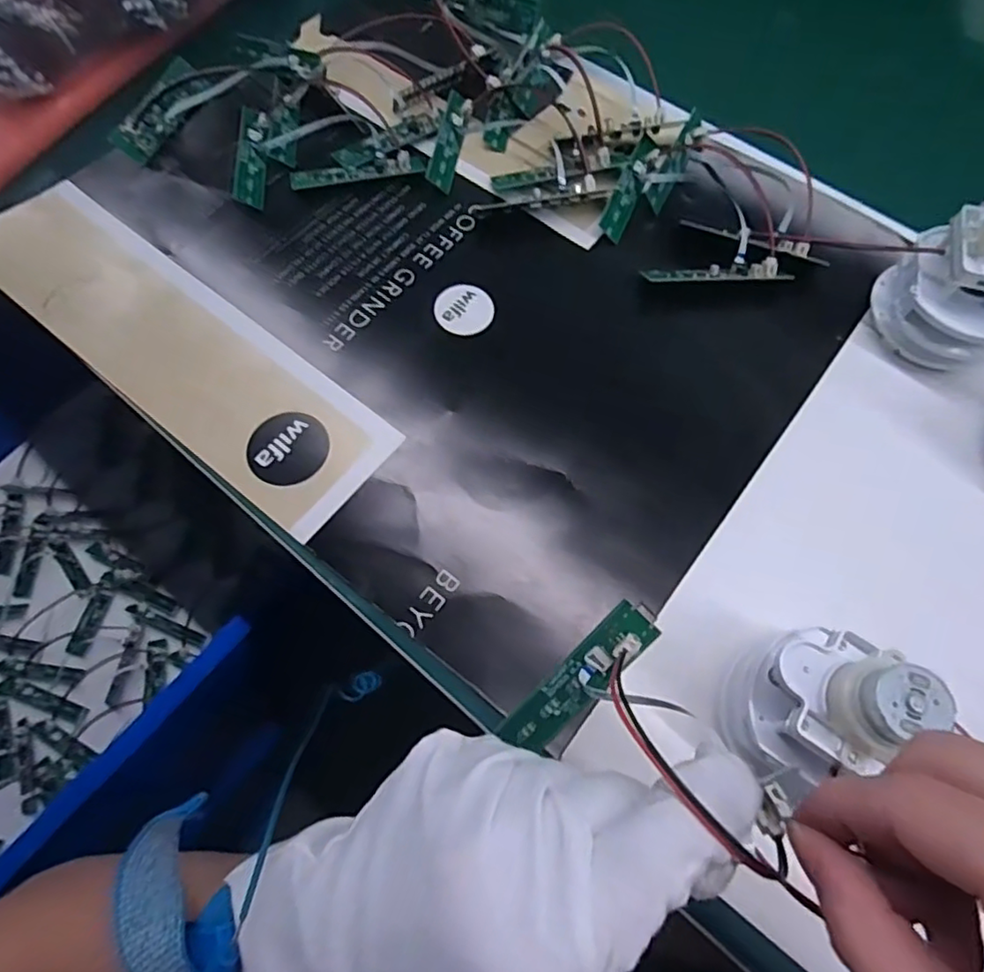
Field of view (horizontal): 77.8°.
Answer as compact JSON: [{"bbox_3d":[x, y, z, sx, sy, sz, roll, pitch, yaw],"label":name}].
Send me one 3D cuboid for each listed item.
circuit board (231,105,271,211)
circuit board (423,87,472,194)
[{"bbox_3d":[-0.152,-0.208,0.387,0.018,0.005,0.074,7,68,-26],"label":"circuit board"},{"bbox_3d":[-0.027,-0.223,0.395,0.017,0.008,0.077,21,67,-25],"label":"circuit board"}]

